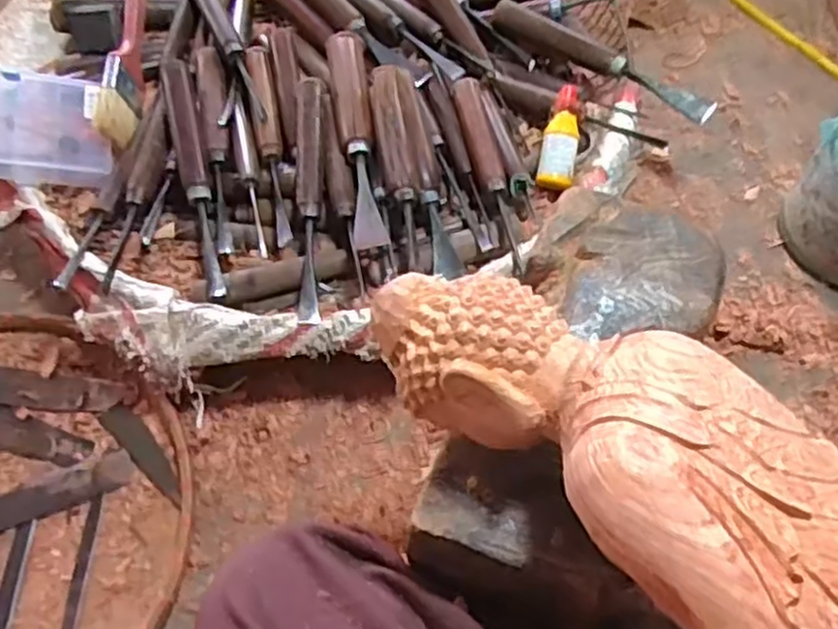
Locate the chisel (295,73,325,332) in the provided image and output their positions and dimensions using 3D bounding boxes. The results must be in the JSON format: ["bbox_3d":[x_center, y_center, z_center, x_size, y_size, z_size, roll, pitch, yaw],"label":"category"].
[{"bbox_3d":[-0.074,-0.084,0.525,0.019,0.028,0.190,-3,61,-2],"label":"chisel"}]

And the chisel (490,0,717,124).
[{"bbox_3d":[0.137,-0.196,0.587,0.191,0.022,0.017,34,66,18],"label":"chisel"}]

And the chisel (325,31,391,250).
[{"bbox_3d":[-0.044,-0.129,0.544,0.026,0.027,0.197,-8,61,-4],"label":"chisel"}]

